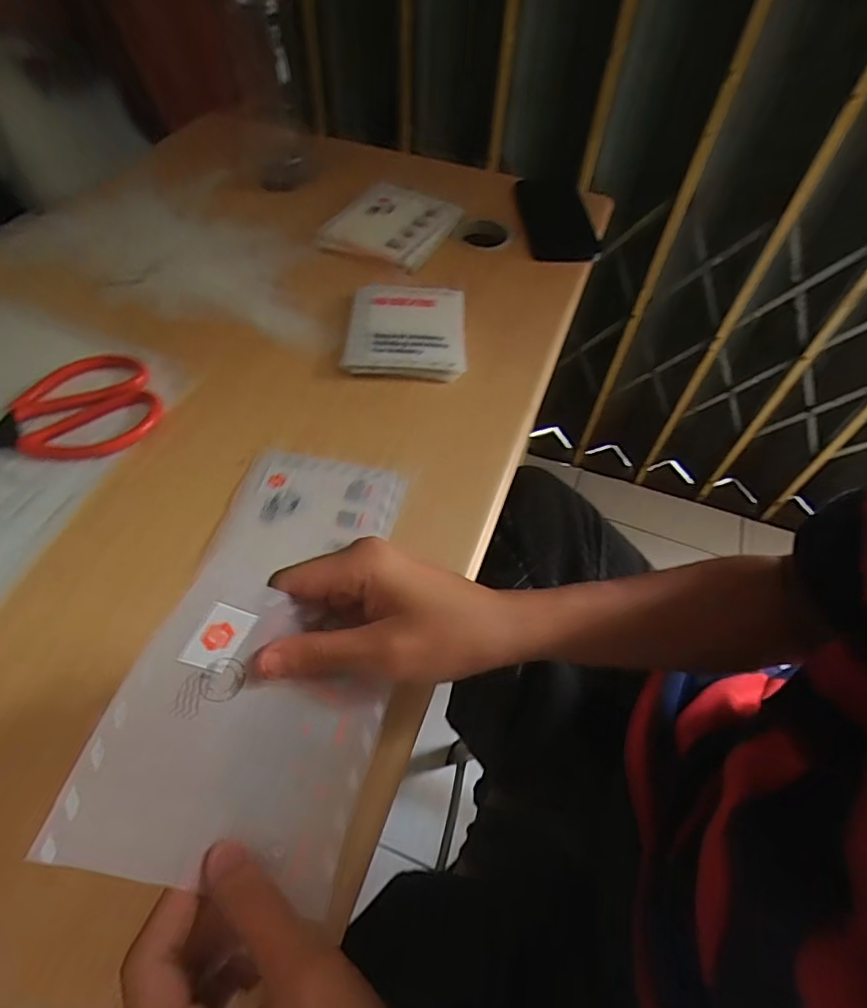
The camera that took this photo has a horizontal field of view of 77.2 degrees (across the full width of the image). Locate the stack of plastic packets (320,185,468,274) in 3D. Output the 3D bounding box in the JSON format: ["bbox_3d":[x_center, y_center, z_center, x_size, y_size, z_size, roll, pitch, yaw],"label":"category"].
[{"bbox_3d":[-0.043,-0.302,0.589,0.116,0.018,0.132,21,56,11],"label":"stack of plastic packets"}]

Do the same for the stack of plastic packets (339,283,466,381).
[{"bbox_3d":[-0.024,-0.160,0.493,0.103,0.015,0.118,2,55,-2],"label":"stack of plastic packets"}]

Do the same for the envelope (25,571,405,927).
[{"bbox_3d":[-0.076,0.094,0.226,0.106,0.017,0.108,27,68,-20],"label":"envelope"}]

